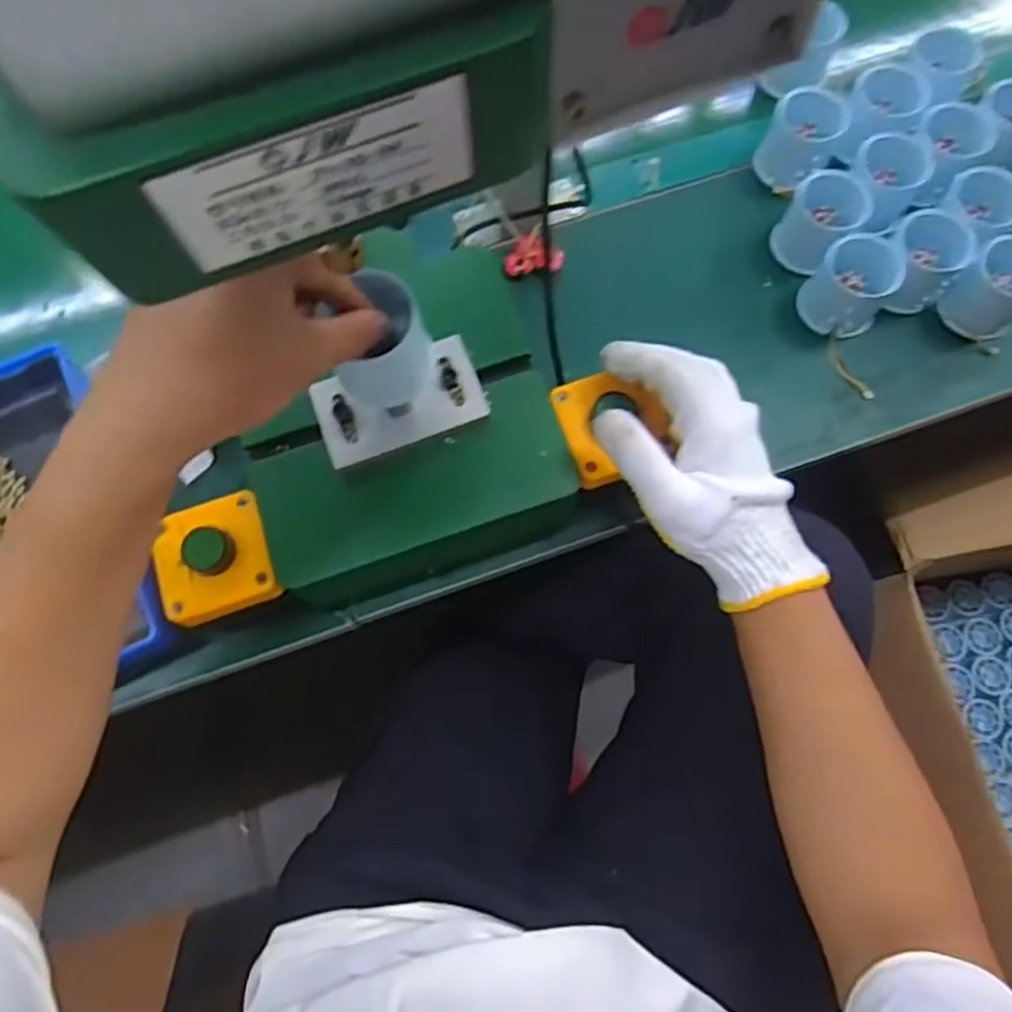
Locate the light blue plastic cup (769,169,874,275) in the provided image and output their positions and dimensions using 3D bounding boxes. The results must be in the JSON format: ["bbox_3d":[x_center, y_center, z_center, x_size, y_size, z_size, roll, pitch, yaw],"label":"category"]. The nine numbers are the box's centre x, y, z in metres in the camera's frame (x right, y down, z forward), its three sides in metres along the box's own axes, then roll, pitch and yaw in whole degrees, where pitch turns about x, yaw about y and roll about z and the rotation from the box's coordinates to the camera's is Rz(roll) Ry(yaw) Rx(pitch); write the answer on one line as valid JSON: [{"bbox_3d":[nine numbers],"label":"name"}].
[{"bbox_3d":[0.232,-0.208,0.526,0.053,0.046,0.063,35,76,12],"label":"light blue plastic cup"}]

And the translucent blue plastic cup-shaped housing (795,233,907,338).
[{"bbox_3d":[0.248,-0.158,0.514,0.054,0.052,0.053,-1,72,2],"label":"translucent blue plastic cup-shaped housing"}]

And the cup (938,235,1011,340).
[{"bbox_3d":[0.358,-0.158,0.515,0.051,0.056,0.050,-1,72,2],"label":"cup"}]

